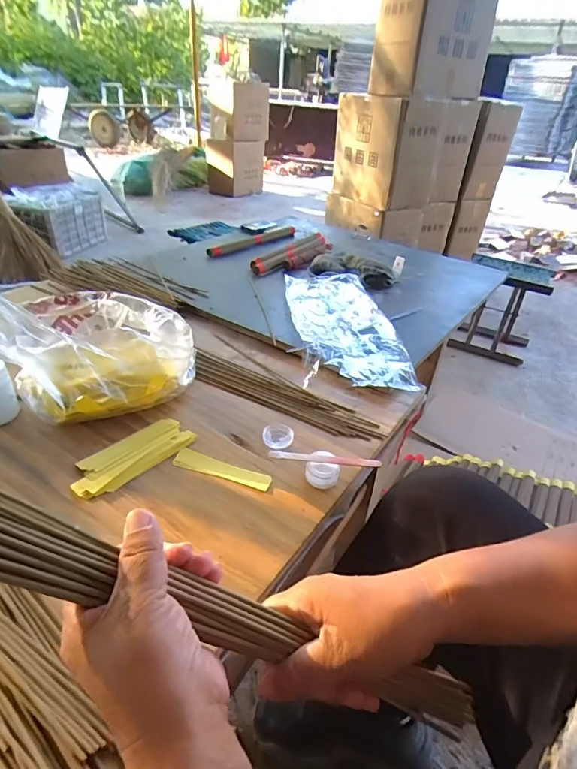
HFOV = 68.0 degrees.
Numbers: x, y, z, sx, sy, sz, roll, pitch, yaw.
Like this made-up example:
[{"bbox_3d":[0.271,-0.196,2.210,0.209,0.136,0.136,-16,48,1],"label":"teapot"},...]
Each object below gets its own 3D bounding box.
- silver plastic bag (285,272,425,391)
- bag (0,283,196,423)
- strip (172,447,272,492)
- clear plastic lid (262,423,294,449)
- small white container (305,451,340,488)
[{"bbox_3d":[0.093,-0.119,0.758,0.176,0.028,0.383,-1,35,-7],"label":"silver plastic bag"},{"bbox_3d":[-0.265,-0.057,0.569,0.250,0.135,0.183,22,39,24],"label":"bag"},{"bbox_3d":[-0.075,0.095,0.483,0.113,0.006,0.025,13,36,14],"label":"strip"},{"bbox_3d":[-0.013,0.063,0.534,0.037,0.006,0.043,16,37,17],"label":"clear plastic lid"},{"bbox_3d":[0.039,0.098,0.478,0.035,0.030,0.033,2,35,-2],"label":"small white container"}]

